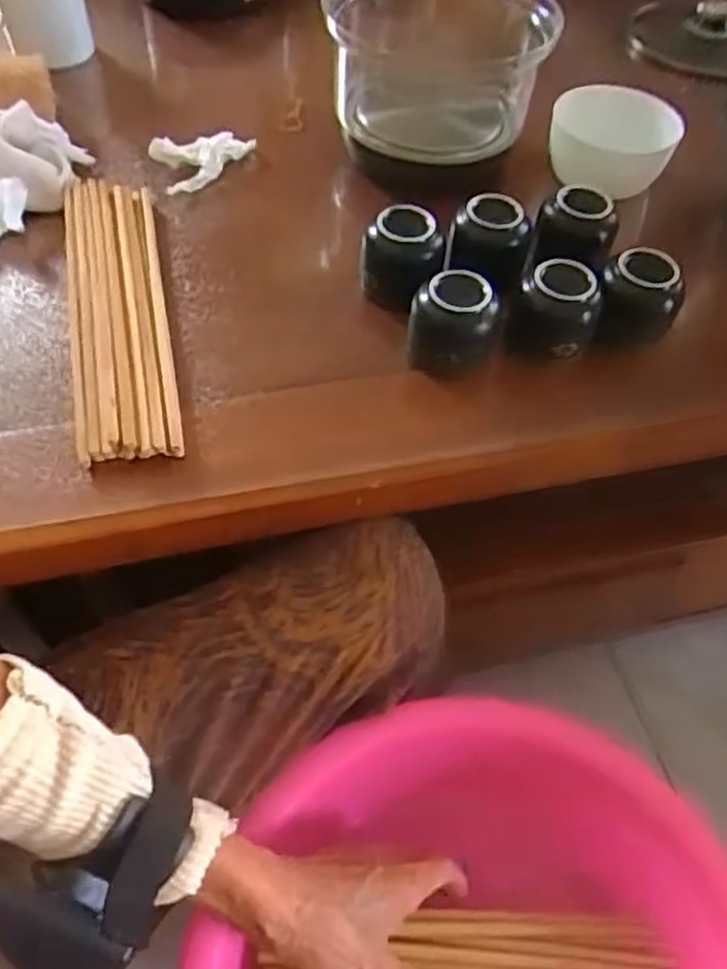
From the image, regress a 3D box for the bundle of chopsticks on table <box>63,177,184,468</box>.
[{"bbox_3d":[-0.155,-0.115,0.452,0.058,0.021,0.249,-10,56,-10],"label":"bundle of chopsticks on table"}]

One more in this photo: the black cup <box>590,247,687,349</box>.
[{"bbox_3d":[0.170,-0.108,0.451,0.046,0.059,0.047,2,54,-2],"label":"black cup"}]

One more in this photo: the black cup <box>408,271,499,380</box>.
[{"bbox_3d":[0.052,-0.095,0.430,0.048,0.052,0.040,10,54,4],"label":"black cup"}]

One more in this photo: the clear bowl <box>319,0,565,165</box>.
[{"bbox_3d":[0.054,-0.319,0.545,0.161,0.088,0.143,18,55,10],"label":"clear bowl"}]

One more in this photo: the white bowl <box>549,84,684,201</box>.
[{"bbox_3d":[0.194,-0.272,0.566,0.092,0.050,0.092,2,54,-2],"label":"white bowl"}]

